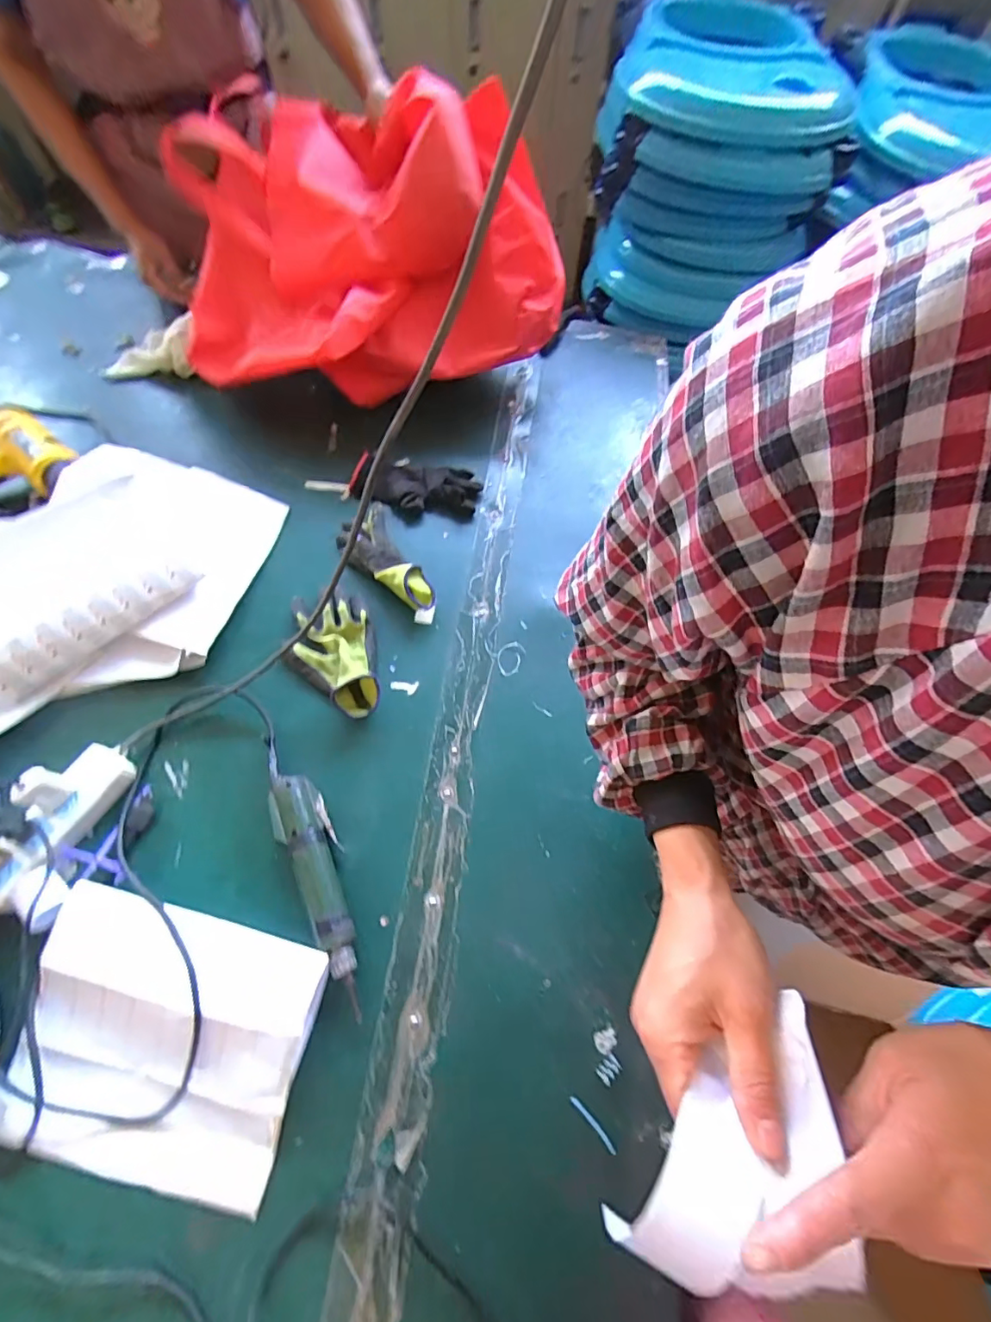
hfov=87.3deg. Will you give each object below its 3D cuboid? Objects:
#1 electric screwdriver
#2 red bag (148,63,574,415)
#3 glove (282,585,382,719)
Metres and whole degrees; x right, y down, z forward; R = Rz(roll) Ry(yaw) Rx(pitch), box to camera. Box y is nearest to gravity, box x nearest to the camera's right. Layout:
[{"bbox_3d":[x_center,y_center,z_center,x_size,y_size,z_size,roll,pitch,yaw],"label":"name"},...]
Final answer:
[{"bbox_3d":[-0.182,0.233,0.553,0.051,0.037,0.239,-24,71,-14],"label":"electric screwdriver"},{"bbox_3d":[-0.193,-0.644,0.786,0.540,0.246,0.368,-12,69,-10],"label":"red bag"},{"bbox_3d":[-0.211,-0.017,0.659,0.112,0.051,0.189,-10,69,-9],"label":"glove"}]

